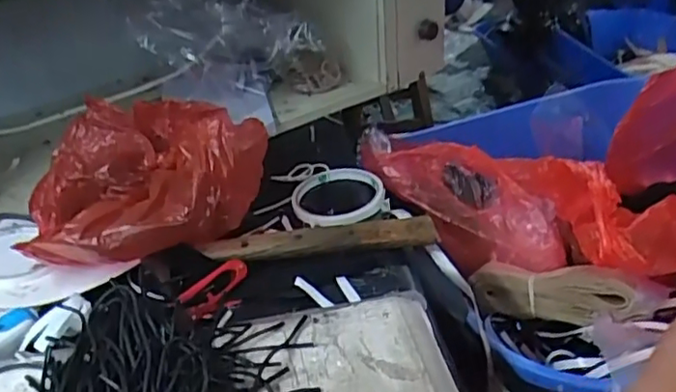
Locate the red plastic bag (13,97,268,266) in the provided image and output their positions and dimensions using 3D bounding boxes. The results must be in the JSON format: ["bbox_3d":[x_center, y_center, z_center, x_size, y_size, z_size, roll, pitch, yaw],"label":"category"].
[{"bbox_3d":[-0.167,-0.015,0.538,0.200,0.097,0.197,-15,33,-14],"label":"red plastic bag"}]

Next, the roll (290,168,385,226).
[{"bbox_3d":[-0.002,-0.003,0.581,0.081,0.012,0.091,-14,33,-12],"label":"roll"}]

